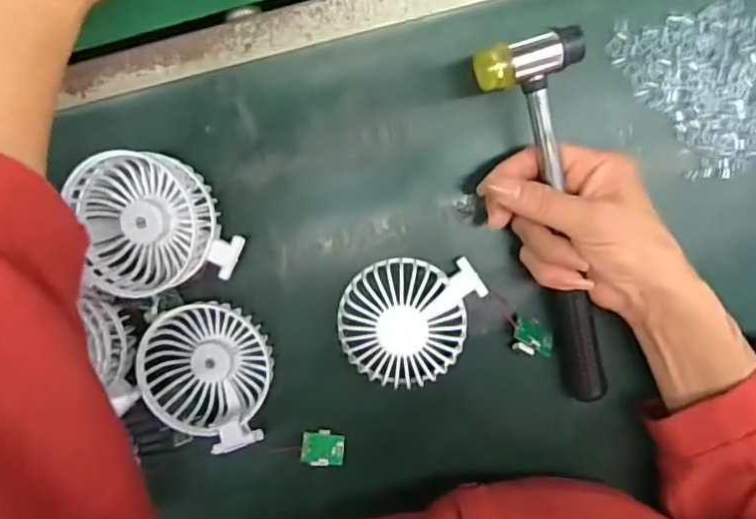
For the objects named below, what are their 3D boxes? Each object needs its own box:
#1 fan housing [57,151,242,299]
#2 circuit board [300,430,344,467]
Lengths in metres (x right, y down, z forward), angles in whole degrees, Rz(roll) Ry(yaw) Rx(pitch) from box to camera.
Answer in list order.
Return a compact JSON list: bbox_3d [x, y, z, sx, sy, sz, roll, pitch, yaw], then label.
[{"bbox_3d":[-0.149,-0.026,0.370,0.105,0.052,0.091,-13,95,3],"label":"fan housing"},{"bbox_3d":[-0.039,0.135,0.403,0.031,0.004,0.024,6,66,-18],"label":"circuit board"}]

